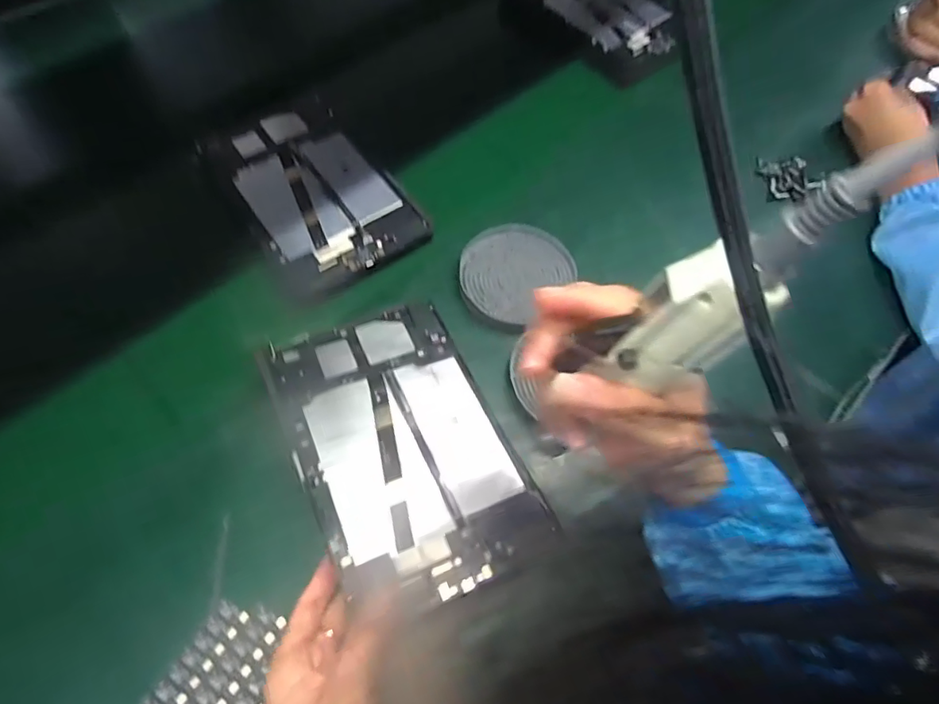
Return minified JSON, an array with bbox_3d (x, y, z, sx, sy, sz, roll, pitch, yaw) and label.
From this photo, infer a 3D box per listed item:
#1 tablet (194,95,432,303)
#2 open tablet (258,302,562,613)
[{"bbox_3d":[-0.164,-0.175,0.557,0.151,0.006,0.252,-31,69,-17],"label":"tablet"},{"bbox_3d":[-0.053,0.067,0.410,0.150,0.006,0.235,-20,59,-18],"label":"open tablet"}]

